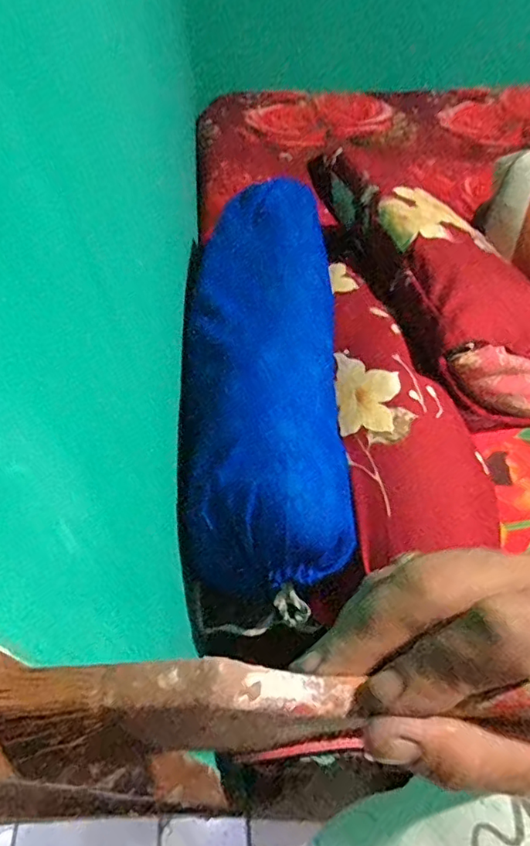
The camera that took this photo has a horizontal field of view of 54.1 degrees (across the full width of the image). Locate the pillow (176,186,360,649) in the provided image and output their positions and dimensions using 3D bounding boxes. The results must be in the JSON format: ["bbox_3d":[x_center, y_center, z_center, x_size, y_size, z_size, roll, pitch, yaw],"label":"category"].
[{"bbox_3d":[-0.008,-0.131,0.777,0.212,0.207,0.784,-1,53,2],"label":"pillow"}]

